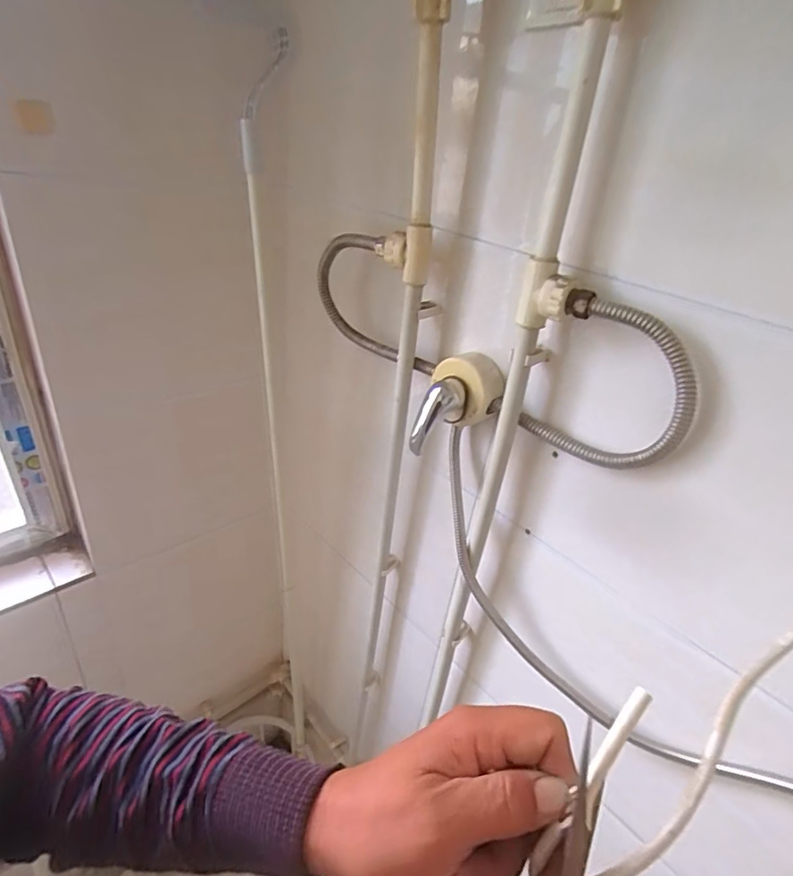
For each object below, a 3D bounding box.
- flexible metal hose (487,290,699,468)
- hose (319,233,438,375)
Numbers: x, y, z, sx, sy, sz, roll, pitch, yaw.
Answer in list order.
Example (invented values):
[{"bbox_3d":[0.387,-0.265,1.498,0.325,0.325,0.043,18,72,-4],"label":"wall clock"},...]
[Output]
[{"bbox_3d":[0.180,-0.053,0.477,0.187,0.153,0.028,27,36,29],"label":"flexible metal hose"},{"bbox_3d":[-0.028,-0.172,0.637,0.194,0.150,0.030,26,36,28],"label":"hose"}]

